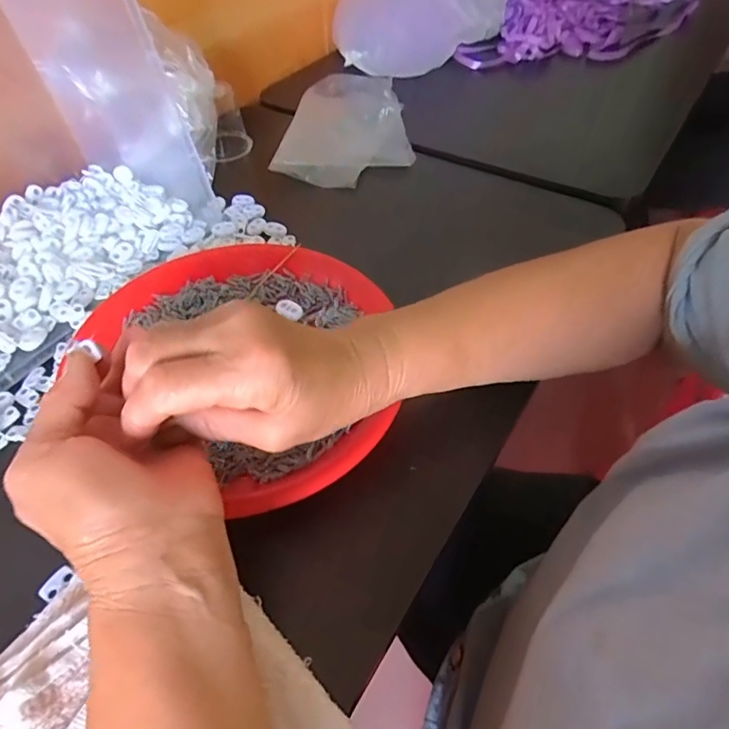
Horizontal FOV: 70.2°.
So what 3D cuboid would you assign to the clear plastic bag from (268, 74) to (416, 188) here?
[{"bbox_3d":[-0.012,-0.276,0.600,0.140,0.026,0.210,6,51,7],"label":"clear plastic bag"}]

